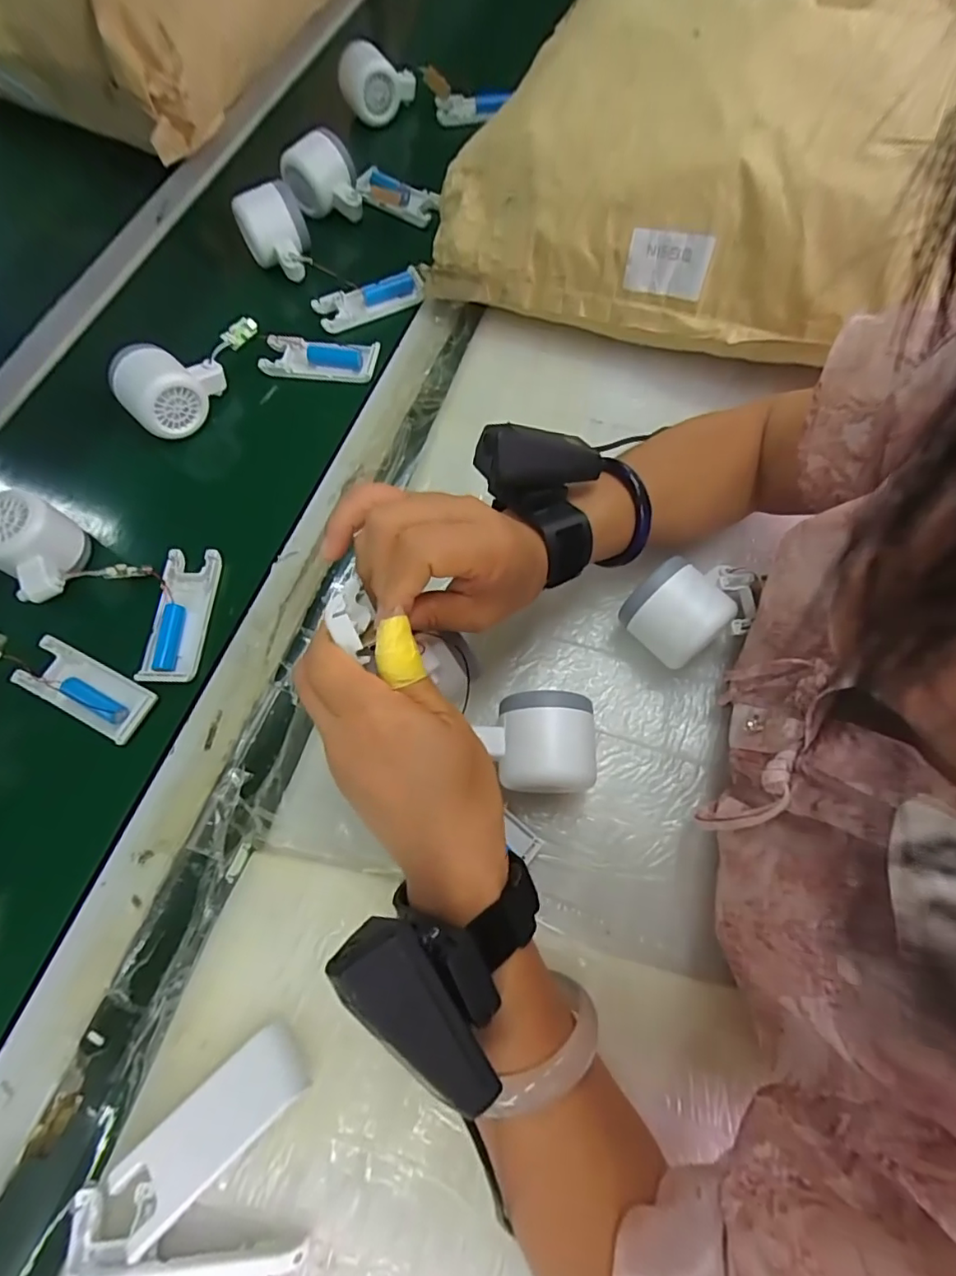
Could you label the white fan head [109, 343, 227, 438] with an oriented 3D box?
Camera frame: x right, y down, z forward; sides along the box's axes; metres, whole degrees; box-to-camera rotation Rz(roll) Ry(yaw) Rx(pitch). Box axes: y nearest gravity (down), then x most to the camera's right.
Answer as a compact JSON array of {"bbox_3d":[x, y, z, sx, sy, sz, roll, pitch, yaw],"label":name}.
[{"bbox_3d":[-0.261,-0.215,0.468,0.082,0.049,0.057,-42,72,-13],"label":"white fan head"}]

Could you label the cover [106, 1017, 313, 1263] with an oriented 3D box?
[{"bbox_3d":[-0.136,0.250,0.280,0.099,0.024,0.039,-41,72,-13],"label":"cover"}]

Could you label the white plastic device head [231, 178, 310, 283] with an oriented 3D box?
[{"bbox_3d":[-0.191,-0.380,0.526,0.059,0.057,0.081,-23,69,-7],"label":"white plastic device head"}]

